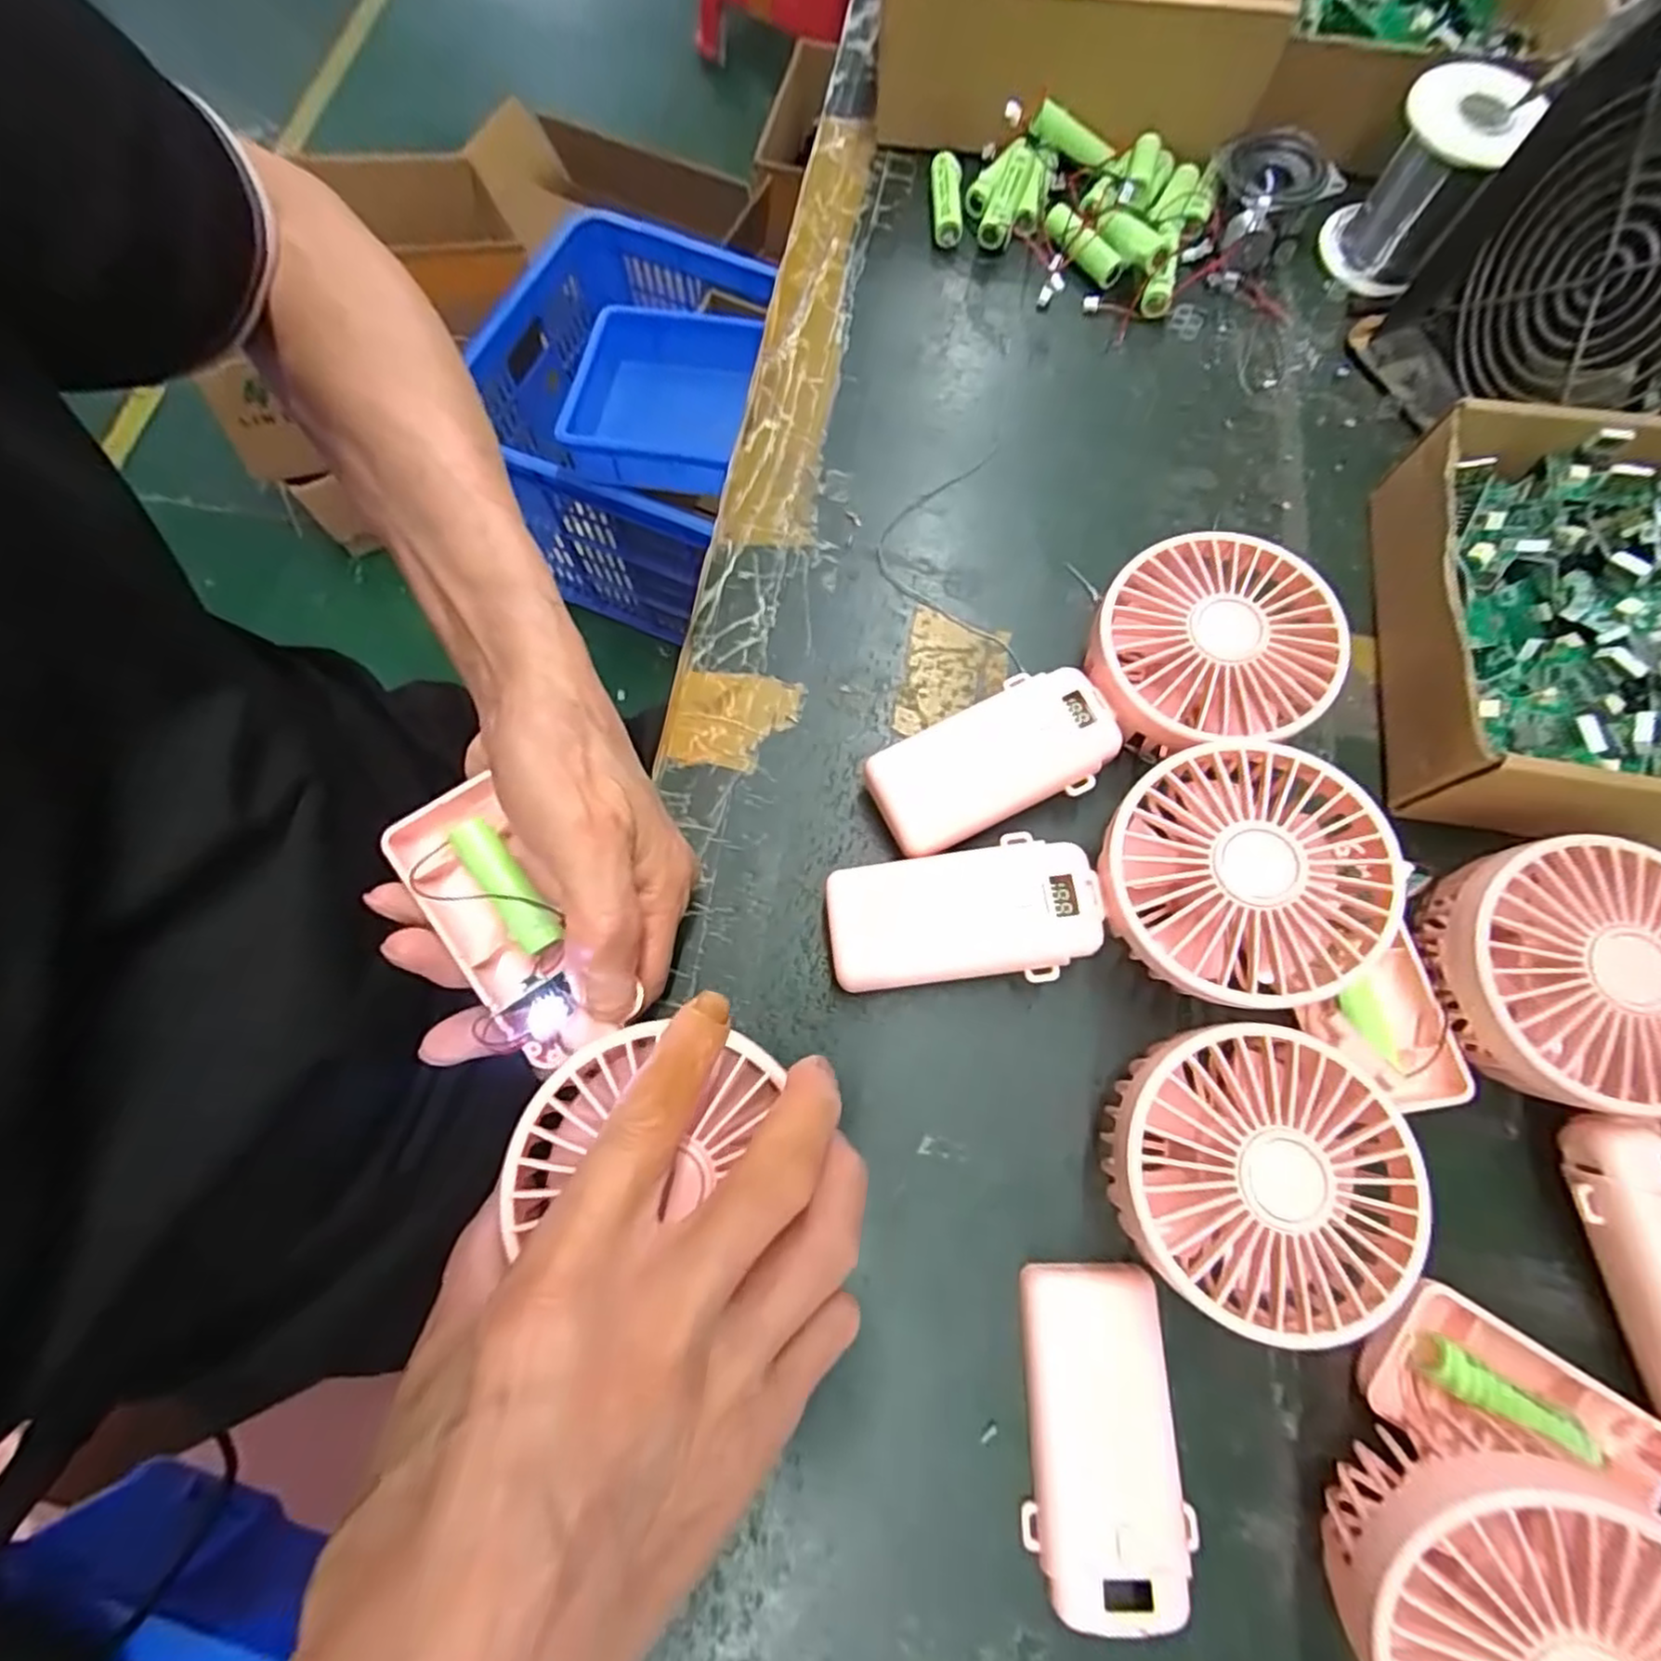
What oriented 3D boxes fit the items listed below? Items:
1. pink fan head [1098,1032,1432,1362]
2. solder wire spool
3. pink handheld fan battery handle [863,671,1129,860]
[{"bbox_3d":[0.135,0.111,0.234,0.087,0.044,0.086,0,73,2],"label":"pink fan head"},{"bbox_3d":[0.284,-0.313,0.343,0.055,0.066,0.059,0,73,2],"label":"solder wire spool"},{"bbox_3d":[0.062,-0.025,0.281,0.093,0.031,0.045,-25,74,-6],"label":"pink handheld fan battery handle"}]

